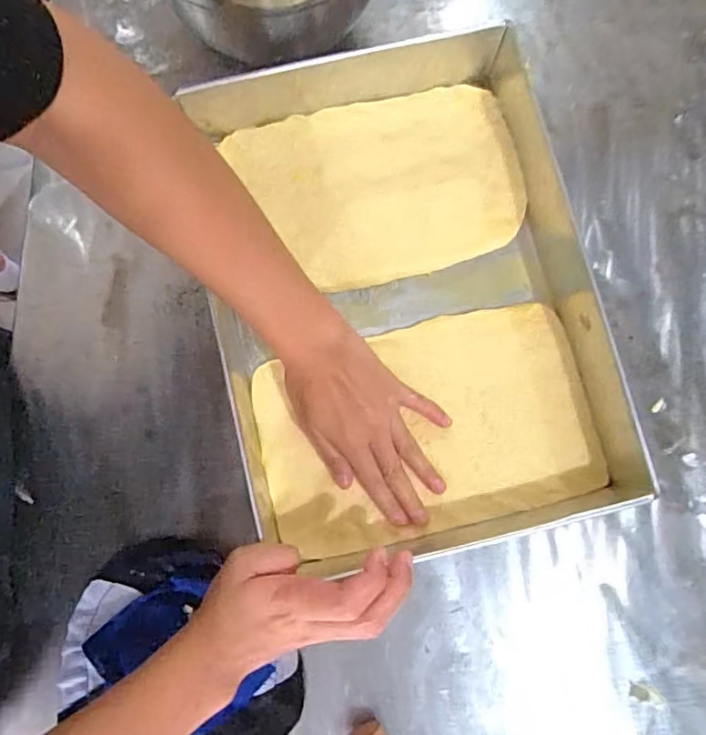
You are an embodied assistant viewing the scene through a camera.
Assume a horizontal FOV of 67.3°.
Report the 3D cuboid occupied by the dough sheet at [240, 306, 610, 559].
[{"bbox_3d":[0.055,0.046,0.408,0.249,0.008,0.155,-14,78,-1],"label":"dough sheet"}]

